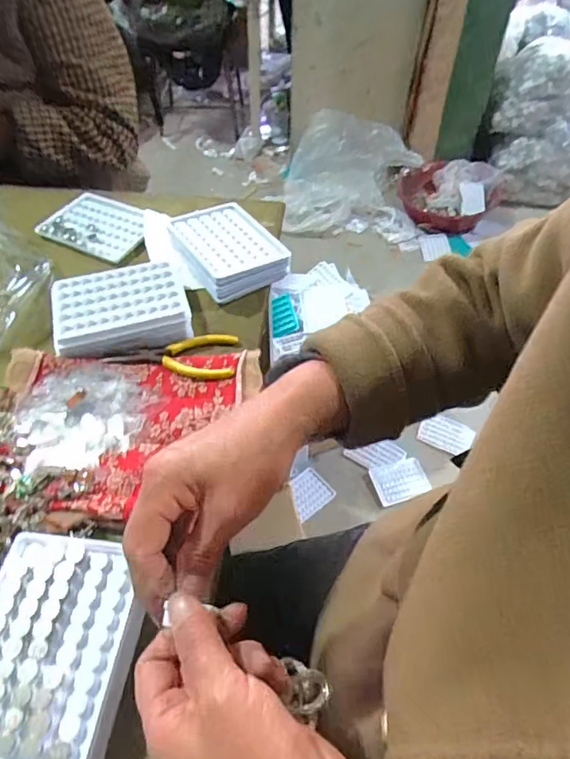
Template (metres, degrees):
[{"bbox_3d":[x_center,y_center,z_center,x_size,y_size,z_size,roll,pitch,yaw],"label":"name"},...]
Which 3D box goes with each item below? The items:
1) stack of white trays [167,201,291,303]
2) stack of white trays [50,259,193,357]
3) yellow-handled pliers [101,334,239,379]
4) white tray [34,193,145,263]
[{"bbox_3d":[-0.067,-0.151,0.565,0.102,0.030,0.127,-27,56,-21],"label":"stack of white trays"},{"bbox_3d":[-0.165,-0.074,0.500,0.126,0.025,0.094,-14,53,-12],"label":"stack of white trays"},{"bbox_3d":[-0.108,-0.026,0.481,0.119,0.018,0.062,3,51,1],"label":"yellow-handled pliers"},{"bbox_3d":[-0.232,-0.191,0.616,0.128,0.011,0.089,24,55,17],"label":"white tray"}]

